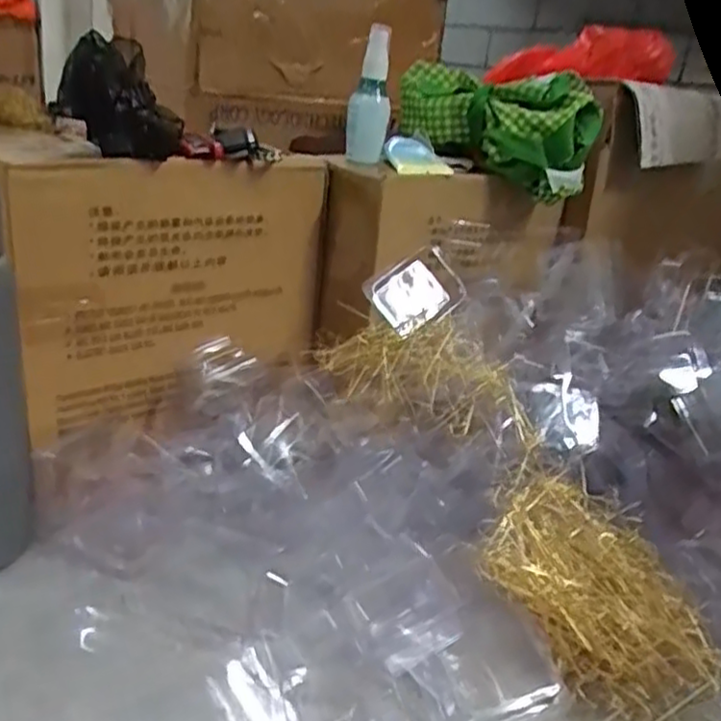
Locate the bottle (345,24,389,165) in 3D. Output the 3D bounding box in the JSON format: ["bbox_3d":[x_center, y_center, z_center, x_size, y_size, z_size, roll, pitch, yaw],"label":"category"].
[{"bbox_3d":[0.009,-0.246,0.656,0.038,0.118,0.033,7,21,0],"label":"bottle"}]

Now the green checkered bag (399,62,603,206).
[{"bbox_3d":[0.131,-0.239,0.716,0.098,0.100,0.202,-7,26,-32],"label":"green checkered bag"}]

